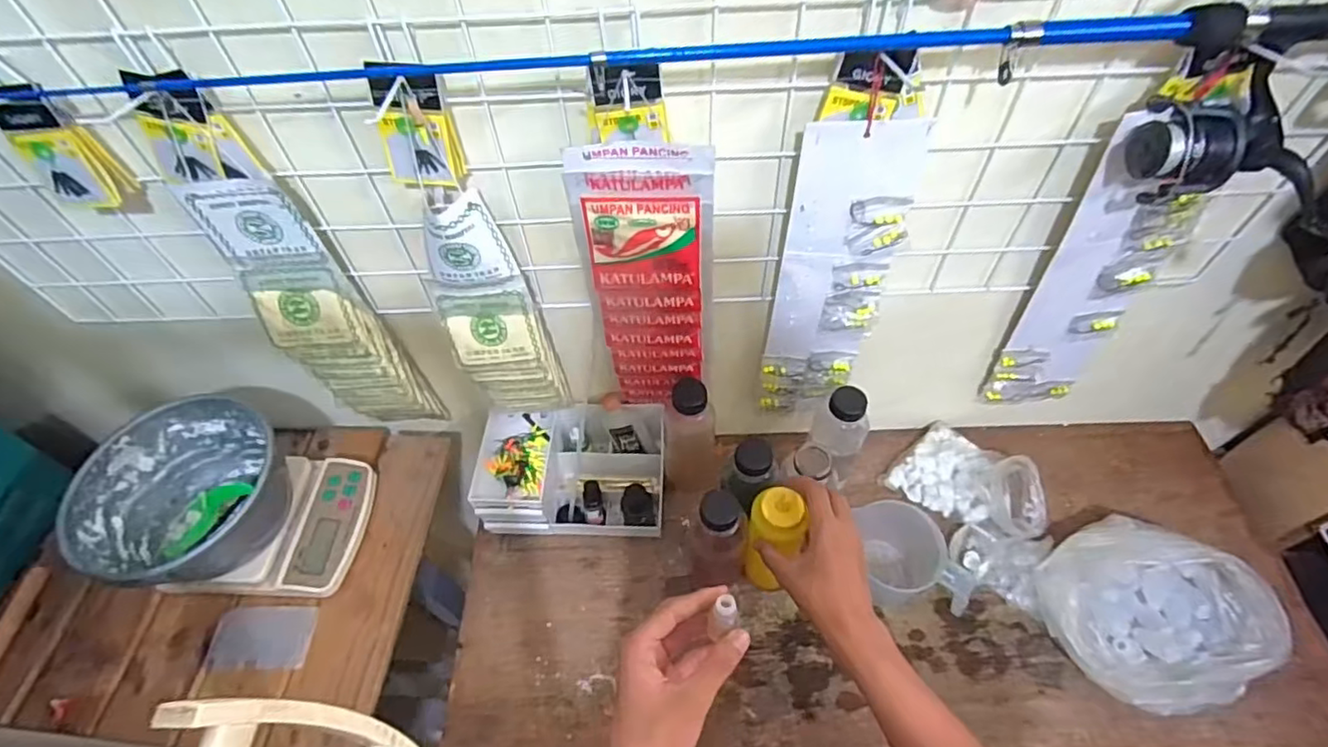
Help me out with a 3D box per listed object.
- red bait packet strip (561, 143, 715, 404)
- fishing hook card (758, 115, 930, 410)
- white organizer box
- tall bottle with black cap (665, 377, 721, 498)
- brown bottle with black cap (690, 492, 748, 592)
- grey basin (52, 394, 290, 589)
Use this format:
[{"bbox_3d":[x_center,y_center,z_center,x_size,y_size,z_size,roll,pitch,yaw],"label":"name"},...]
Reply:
[{"bbox_3d":[-0.017,-0.070,0.622,0.129,0.366,0.041,3,55,-1],"label":"red bait packet strip"},{"bbox_3d":[0.162,-0.078,0.610,0.101,0.367,0.020,3,54,5],"label":"fishing hook card"},{"bbox_3d":[-0.114,0.119,0.791,0.225,0.113,0.145,-2,54,1],"label":"white organizer box"},{"bbox_3d":[0.037,0.083,0.772,0.067,0.190,0.054,1,54,4],"label":"tall bottle with black cap"},{"bbox_3d":[0.064,0.187,0.693,0.056,0.178,0.060,9,55,9],"label":"brown bottle with black cap"},{"bbox_3d":[-0.488,0.137,0.650,0.179,0.121,0.176,-1,54,2],"label":"grey basin"}]

